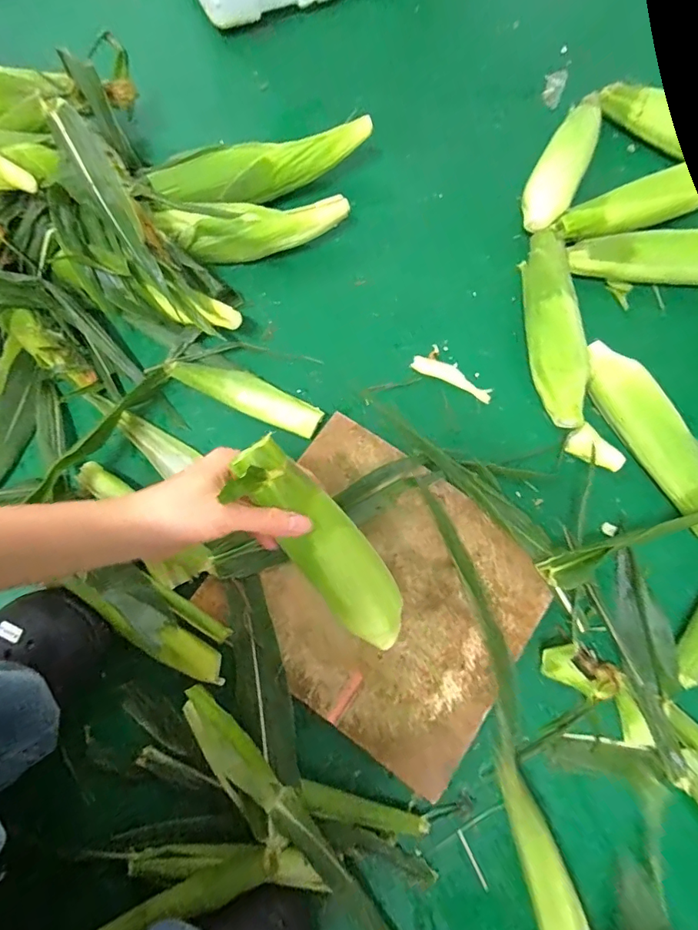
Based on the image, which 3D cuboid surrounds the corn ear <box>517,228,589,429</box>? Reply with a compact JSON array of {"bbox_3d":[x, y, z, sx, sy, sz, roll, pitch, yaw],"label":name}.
[{"bbox_3d":[0.230,-0.163,0.537,0.057,0.058,0.242,3,75,0],"label":"corn ear"}]

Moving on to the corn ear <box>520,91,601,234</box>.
[{"bbox_3d":[0.277,-0.388,0.599,0.061,0.053,0.225,30,77,7],"label":"corn ear"}]

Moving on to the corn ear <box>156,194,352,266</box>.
[{"bbox_3d":[-0.106,-0.275,0.550,0.210,0.086,0.049,-12,76,-3],"label":"corn ear"}]

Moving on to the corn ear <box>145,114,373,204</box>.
[{"bbox_3d":[-0.088,-0.360,0.572,0.244,0.059,0.050,-18,76,-5],"label":"corn ear"}]

